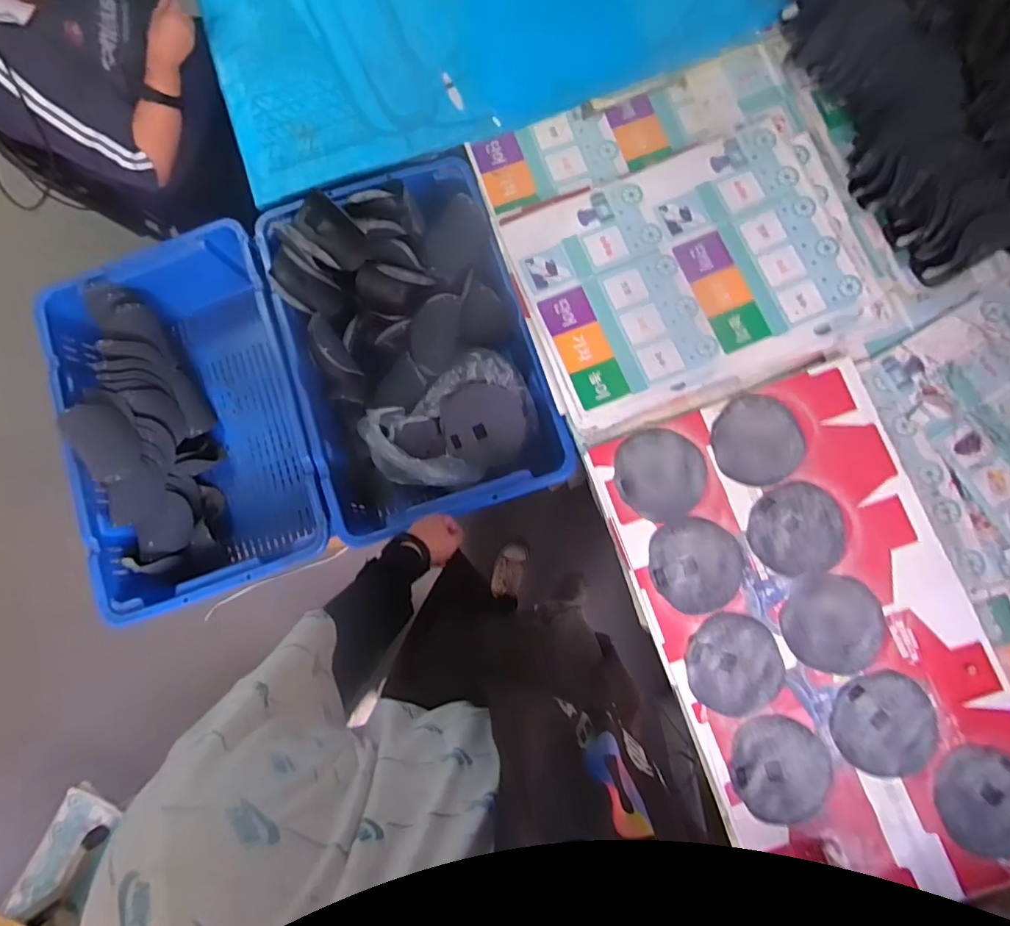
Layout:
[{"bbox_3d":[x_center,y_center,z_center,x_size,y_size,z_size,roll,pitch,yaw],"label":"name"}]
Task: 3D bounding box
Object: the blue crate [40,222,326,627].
[{"bbox_3d":[-0.584,-0.078,1.039,0.448,0.187,0.655,-19,80,1],"label":"blue crate"}]

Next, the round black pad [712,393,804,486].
[{"bbox_3d":[0.414,-0.038,0.879,0.139,0.019,0.146,0,88,8],"label":"round black pad"}]

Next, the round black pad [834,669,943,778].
[{"bbox_3d":[0.589,0.399,0.818,0.160,0.010,0.148,-1,81,4],"label":"round black pad"}]

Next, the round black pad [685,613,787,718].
[{"bbox_3d":[0.363,0.318,0.838,0.149,0.019,0.146,-1,81,4],"label":"round black pad"}]

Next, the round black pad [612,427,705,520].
[{"bbox_3d":[0.258,0.016,0.883,0.141,0.011,0.151,-1,81,4],"label":"round black pad"}]

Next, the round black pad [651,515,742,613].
[{"bbox_3d":[0.310,0.164,0.862,0.145,0.012,0.148,0,78,1],"label":"round black pad"}]

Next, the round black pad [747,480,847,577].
[{"bbox_3d":[0.467,0.104,0.853,0.144,0.023,0.142,-1,81,4],"label":"round black pad"}]

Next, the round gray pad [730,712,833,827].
[{"bbox_3d":[0.418,0.463,0.815,0.143,0.013,0.147,-1,81,4],"label":"round gray pad"}]

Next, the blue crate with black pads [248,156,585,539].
[{"bbox_3d":[-0.173,-0.223,1.002,0.430,0.256,0.663,-18,80,1],"label":"blue crate with black pads"}]

